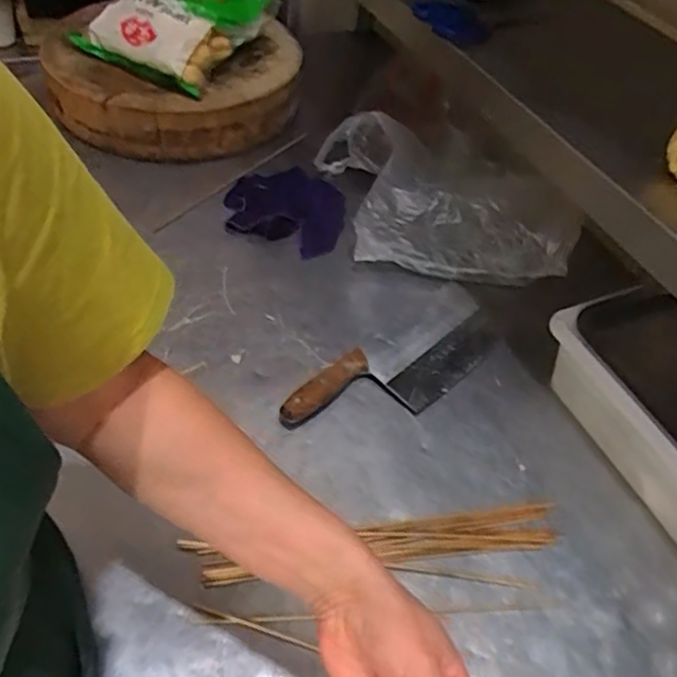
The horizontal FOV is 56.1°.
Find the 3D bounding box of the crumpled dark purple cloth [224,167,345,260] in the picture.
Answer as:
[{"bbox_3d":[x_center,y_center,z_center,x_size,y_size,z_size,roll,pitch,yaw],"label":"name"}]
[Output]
[{"bbox_3d":[-0.068,-0.168,0.823,0.148,0.014,0.109,20,77,-4],"label":"crumpled dark purple cloth"}]

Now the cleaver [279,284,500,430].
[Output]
[{"bbox_3d":[0.073,0.032,0.713,0.297,0.030,0.107,-32,58,-28],"label":"cleaver"}]

